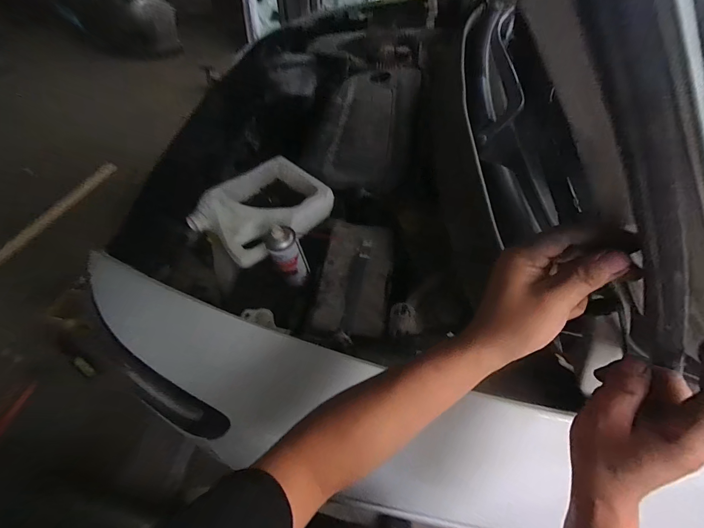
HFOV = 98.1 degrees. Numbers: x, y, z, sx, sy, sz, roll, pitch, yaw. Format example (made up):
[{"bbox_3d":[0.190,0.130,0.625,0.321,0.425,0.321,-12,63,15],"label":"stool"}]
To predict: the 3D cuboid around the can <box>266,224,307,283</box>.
[{"bbox_3d":[-0.133,-0.015,0.635,0.066,0.143,0.063,-22,61,-13],"label":"can"}]

